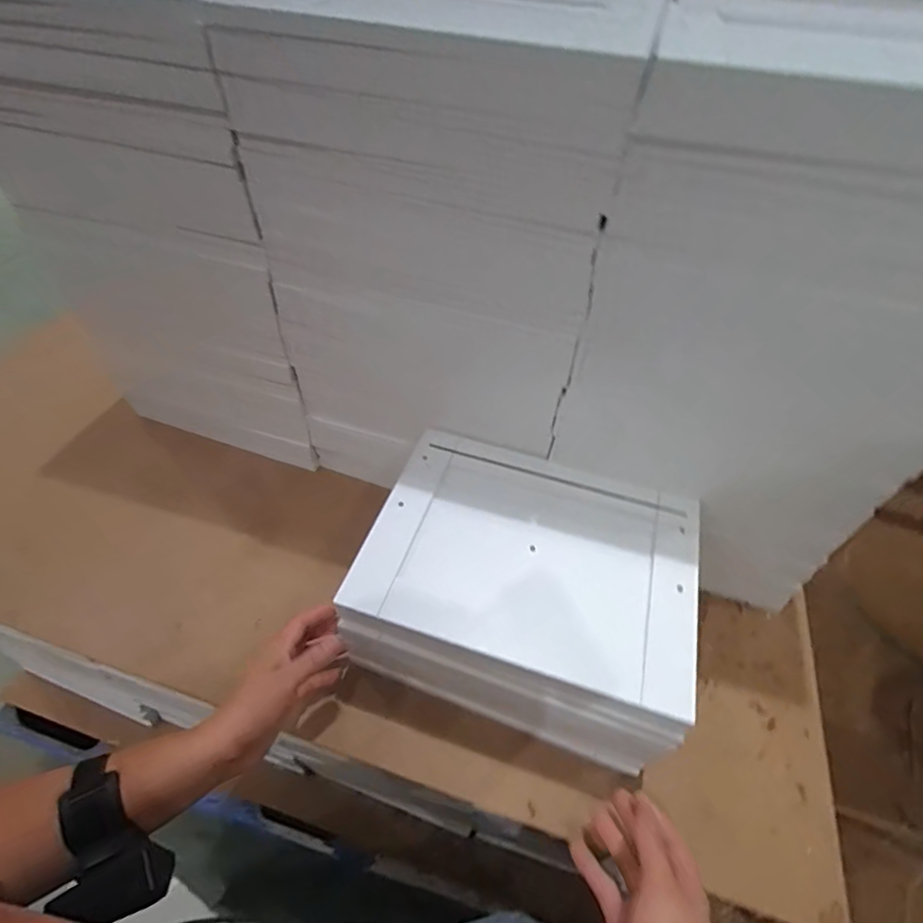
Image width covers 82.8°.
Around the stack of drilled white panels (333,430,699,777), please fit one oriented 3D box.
[{"bbox_3d":[0.060,0.120,0.509,0.284,0.122,0.228,16,50,10],"label":"stack of drilled white panels"}]

